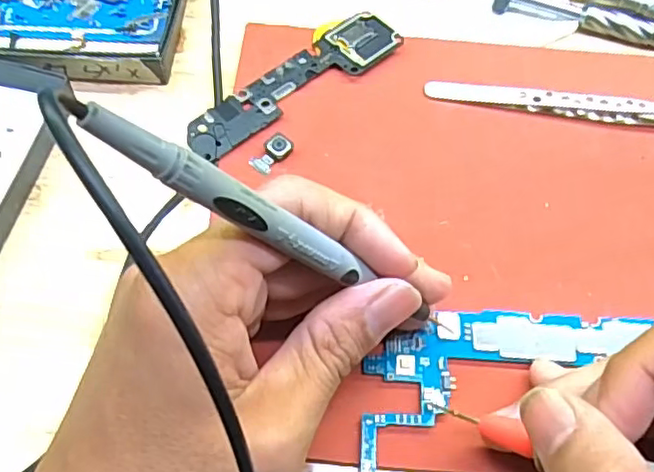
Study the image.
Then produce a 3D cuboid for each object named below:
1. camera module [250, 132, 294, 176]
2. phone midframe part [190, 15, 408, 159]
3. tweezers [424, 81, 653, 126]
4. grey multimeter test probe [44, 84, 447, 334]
[{"bbox_3d":[-0.023,-0.036,0.263,0.011,0.004,0.020,36,68,16],"label":"camera module"},{"bbox_3d":[-0.014,-0.069,0.281,0.107,0.005,0.026,-34,69,-17],"label":"phone midframe part"},{"bbox_3d":[0.111,-0.059,0.277,0.131,0.009,0.009,8,63,3],"label":"tweezers"},{"bbox_3d":[-0.005,0.003,0.174,0.007,0.156,0.008,-17,56,36],"label":"grey multimeter test probe"}]

